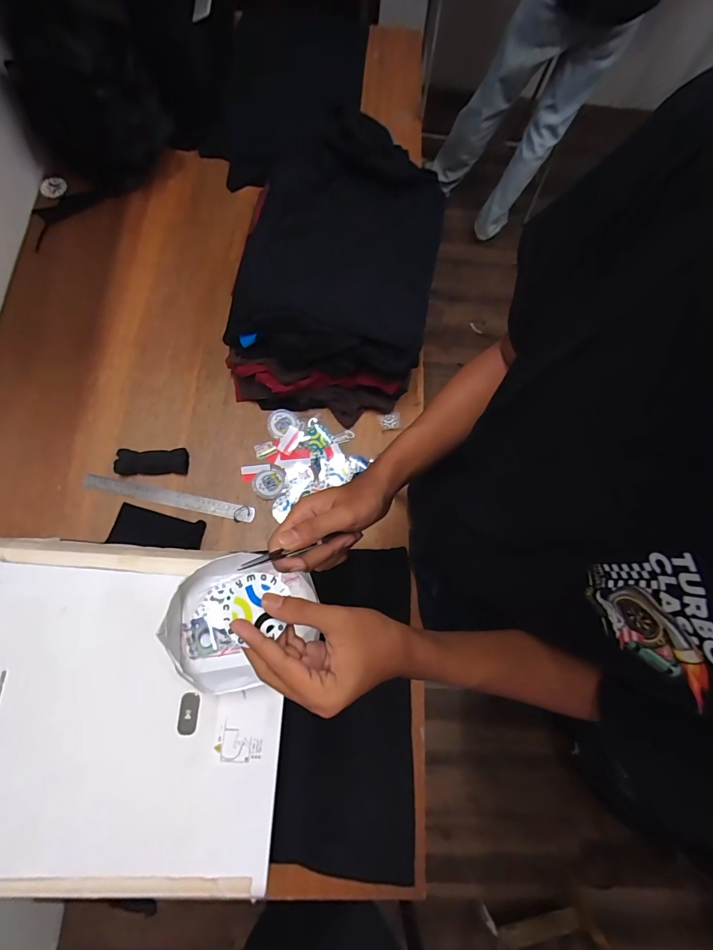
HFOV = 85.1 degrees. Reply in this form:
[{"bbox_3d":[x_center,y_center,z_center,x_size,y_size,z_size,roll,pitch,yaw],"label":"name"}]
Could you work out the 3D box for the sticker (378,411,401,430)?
[{"bbox_3d":[0.069,-0.112,0.805,0.045,0.007,0.035,-13,76,-7],"label":"sticker"}]

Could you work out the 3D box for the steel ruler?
[{"bbox_3d":[-0.354,0.044,0.736,0.319,0.005,0.028,12,80,-2],"label":"steel ruler"}]

